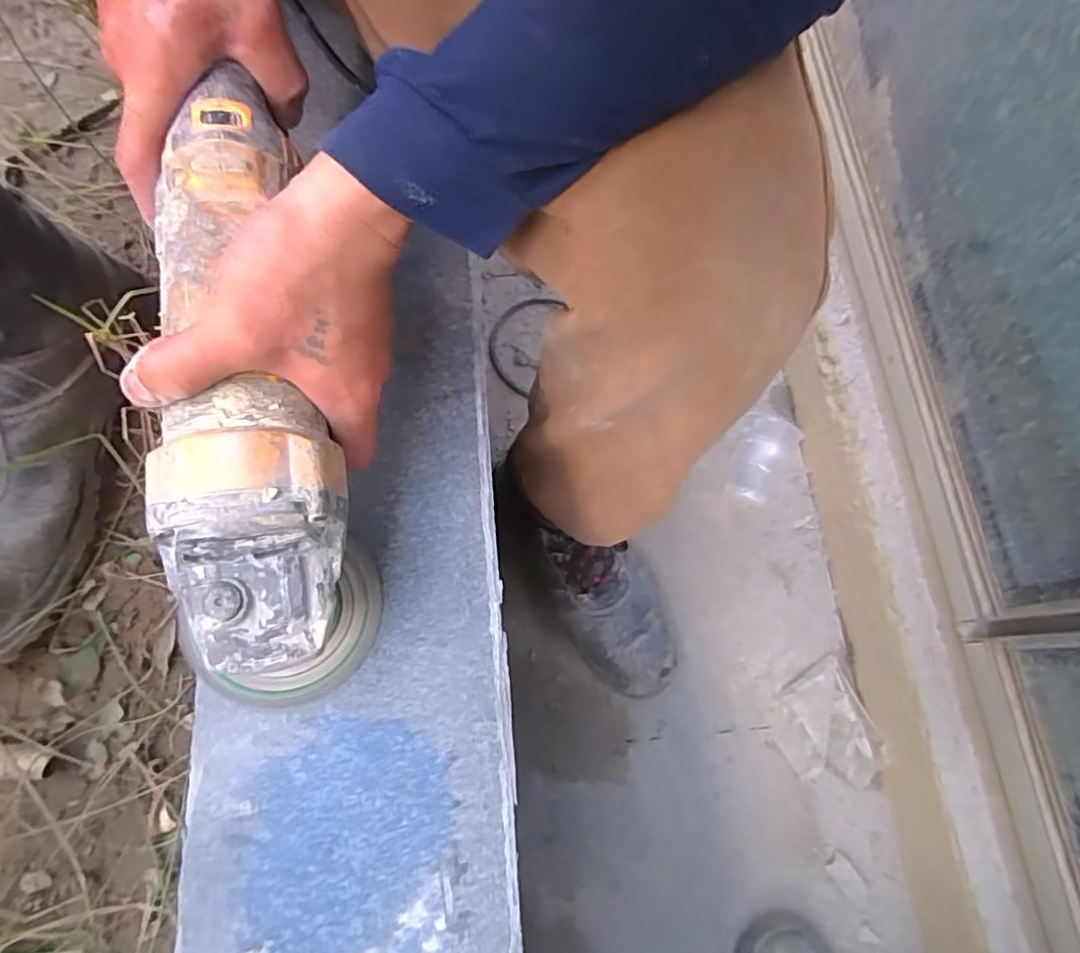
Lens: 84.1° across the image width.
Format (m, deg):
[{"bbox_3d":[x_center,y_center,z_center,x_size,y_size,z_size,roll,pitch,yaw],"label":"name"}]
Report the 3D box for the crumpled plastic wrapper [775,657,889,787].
[{"bbox_3d":[0.309,0.273,0.648,0.102,0.020,0.121,-16,74,-7],"label":"crumpled plastic wrapper"}]

